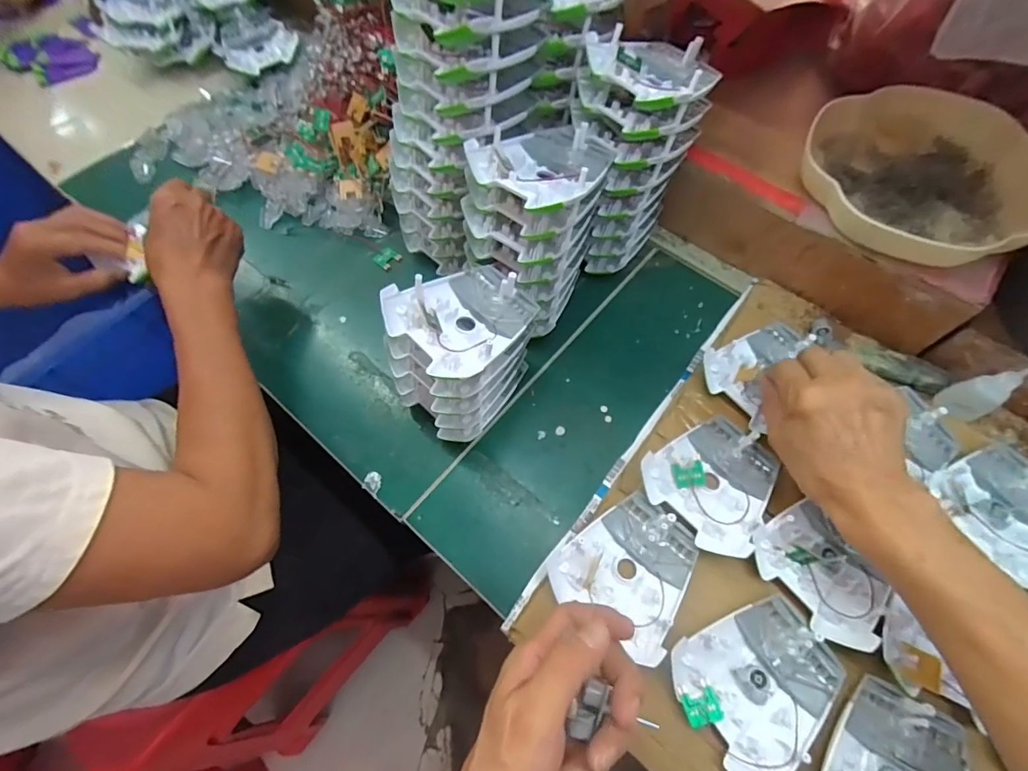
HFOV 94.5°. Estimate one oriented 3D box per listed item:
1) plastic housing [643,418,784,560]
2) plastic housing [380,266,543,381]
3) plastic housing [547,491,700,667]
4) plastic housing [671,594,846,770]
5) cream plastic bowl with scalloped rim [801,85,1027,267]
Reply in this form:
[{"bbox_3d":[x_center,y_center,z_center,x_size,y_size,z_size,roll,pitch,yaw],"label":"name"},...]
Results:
[{"bbox_3d":[0.165,0.075,0.401,0.098,0.019,0.110,30,68,15],"label":"plastic housing"},{"bbox_3d":[-0.040,-0.057,0.377,0.103,0.035,0.091,-42,71,-16],"label":"plastic housing"},{"bbox_3d":[0.091,0.141,0.377,0.096,0.019,0.104,33,69,16],"label":"plastic housing"},{"bbox_3d":[0.175,0.209,0.339,0.109,0.017,0.095,-36,68,-15],"label":"plastic housing"},{"bbox_3d":[0.365,-0.188,0.432,0.187,0.059,0.202,-35,69,-14],"label":"cream plastic bowl with scalloped rim"}]

